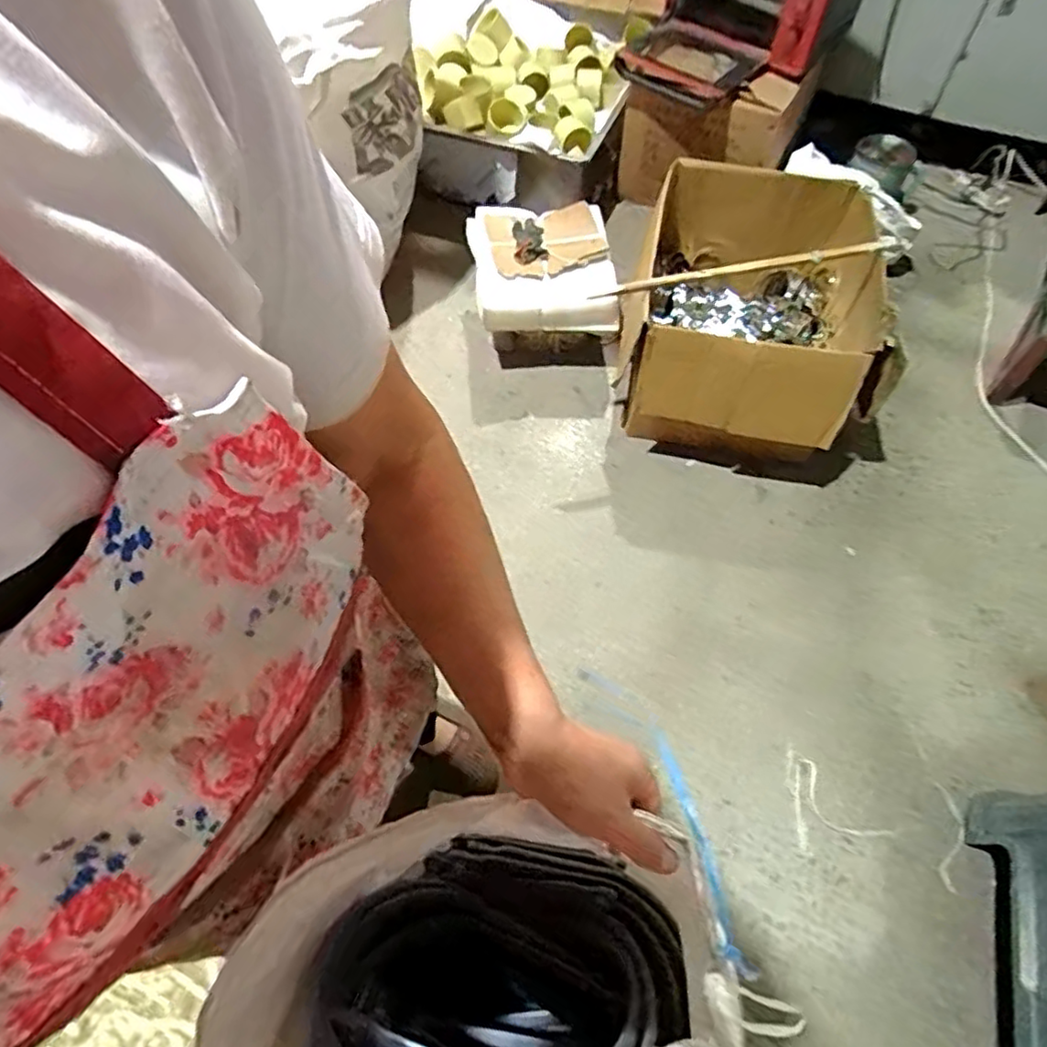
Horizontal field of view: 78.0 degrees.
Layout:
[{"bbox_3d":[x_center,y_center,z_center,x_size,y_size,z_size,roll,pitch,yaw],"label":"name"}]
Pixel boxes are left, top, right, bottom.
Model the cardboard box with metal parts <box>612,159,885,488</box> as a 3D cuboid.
[{"bbox_3d":[0.546,-0.509,1.562,0.569,0.372,0.730,17,62,11],"label":"cardboard box with metal parts"}]

